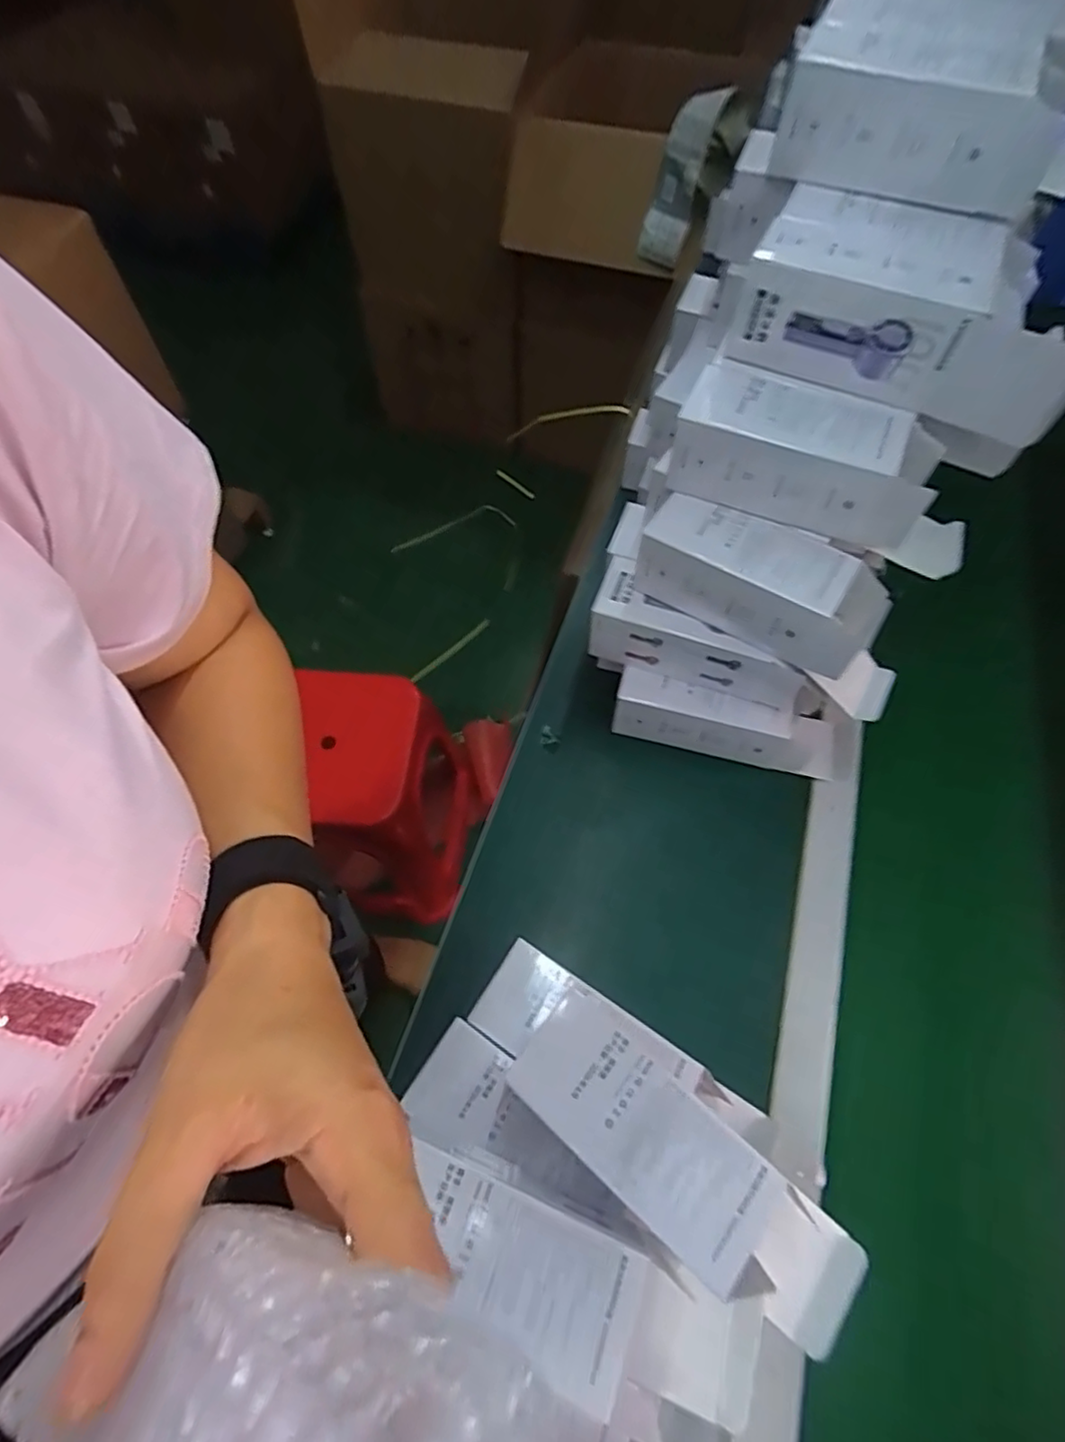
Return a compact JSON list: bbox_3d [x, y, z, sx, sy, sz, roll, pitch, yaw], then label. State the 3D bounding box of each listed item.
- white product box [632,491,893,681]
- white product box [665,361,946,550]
[{"bbox_3d":[0.191,-0.119,0.539,0.202,0.070,0.071,30,65,16],"label":"white product box"},{"bbox_3d":[0.214,-0.214,0.511,0.198,0.074,0.085,22,63,12],"label":"white product box"}]

